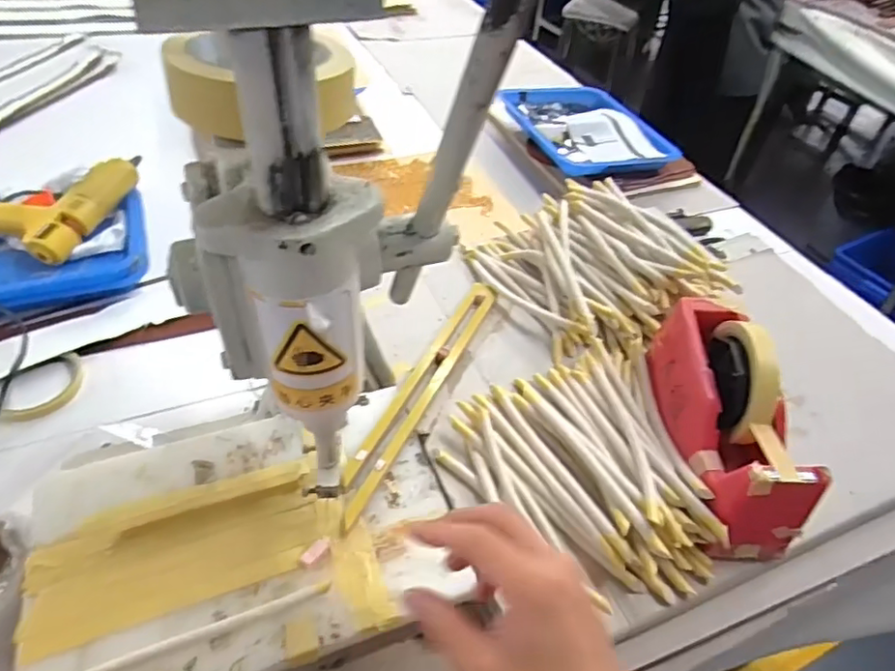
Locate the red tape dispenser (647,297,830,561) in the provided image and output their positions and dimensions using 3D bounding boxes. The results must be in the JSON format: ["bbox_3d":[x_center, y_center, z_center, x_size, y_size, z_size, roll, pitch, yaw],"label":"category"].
[{"bbox_3d":[0.231,0.057,0.486,0.066,0.112,0.211,2,46,-5],"label":"red tape dispenser"}]

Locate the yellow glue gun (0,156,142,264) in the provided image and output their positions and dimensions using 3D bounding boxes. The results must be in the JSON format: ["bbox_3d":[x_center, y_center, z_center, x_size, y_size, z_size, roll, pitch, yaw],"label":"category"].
[{"bbox_3d":[-0.504,-0.171,0.740,0.165,0.058,0.156,21,47,13],"label":"yellow glue gun"}]

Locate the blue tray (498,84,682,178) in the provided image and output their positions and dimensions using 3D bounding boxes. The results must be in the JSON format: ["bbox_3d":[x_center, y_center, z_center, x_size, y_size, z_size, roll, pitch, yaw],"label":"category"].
[{"bbox_3d":[0.232,-0.353,0.988,0.206,0.033,0.295,-17,50,-22],"label":"blue tray"}]

